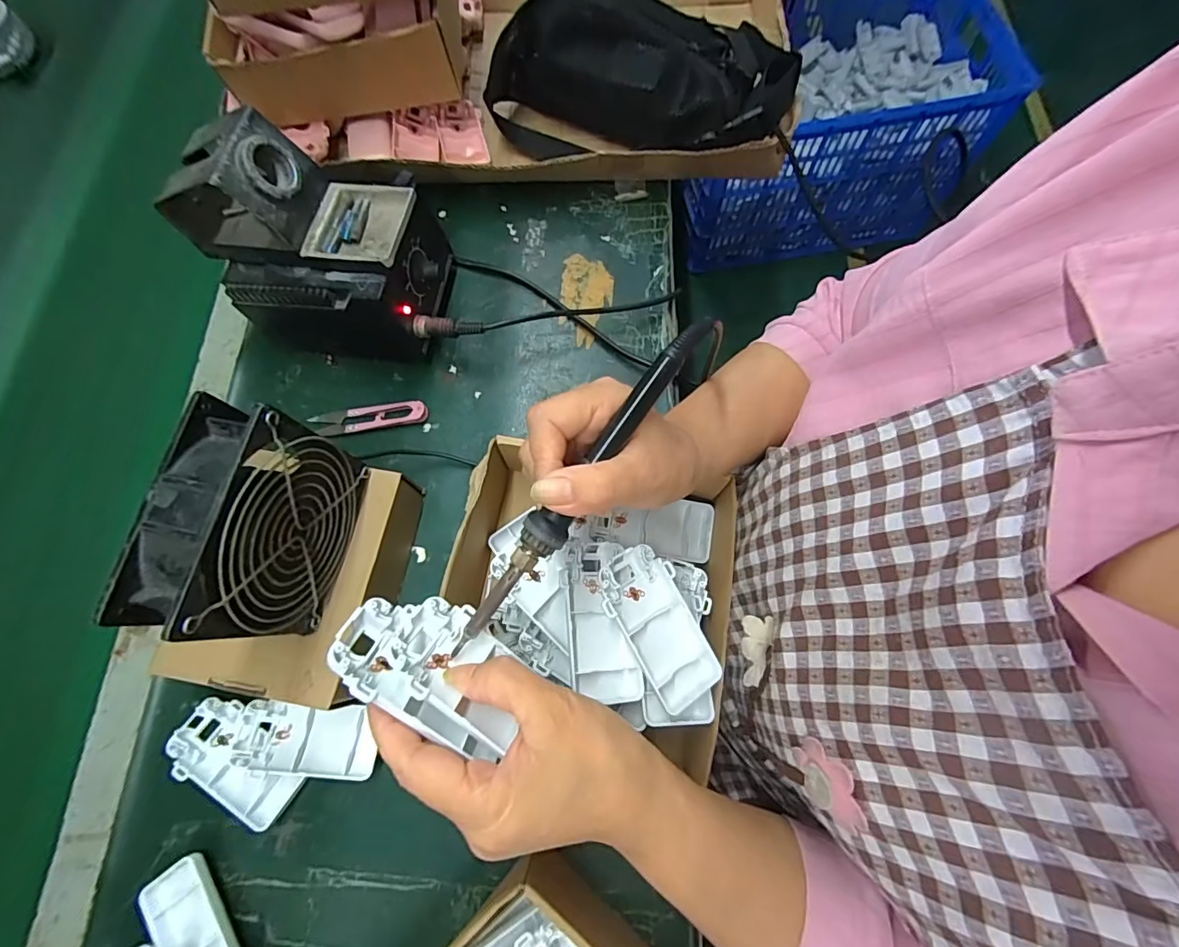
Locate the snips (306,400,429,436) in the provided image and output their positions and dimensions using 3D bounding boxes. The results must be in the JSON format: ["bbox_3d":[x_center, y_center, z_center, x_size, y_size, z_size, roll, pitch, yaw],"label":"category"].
[{"bbox_3d":[-0.193,-0.049,0.435,0.102,0.008,0.024,-8,70,-2],"label":"snips"}]

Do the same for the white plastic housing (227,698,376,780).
[{"bbox_3d":[-0.197,0.186,0.348,0.091,0.020,0.042,4,70,3],"label":"white plastic housing"}]

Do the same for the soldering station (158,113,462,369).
[{"bbox_3d":[-0.214,-0.175,0.399,0.178,0.161,0.105,-2,70,1],"label":"soldering station"}]

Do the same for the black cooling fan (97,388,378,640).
[{"bbox_3d":[-0.191,0.032,0.293,0.042,0.116,0.119,11,71,5],"label":"black cooling fan"}]

